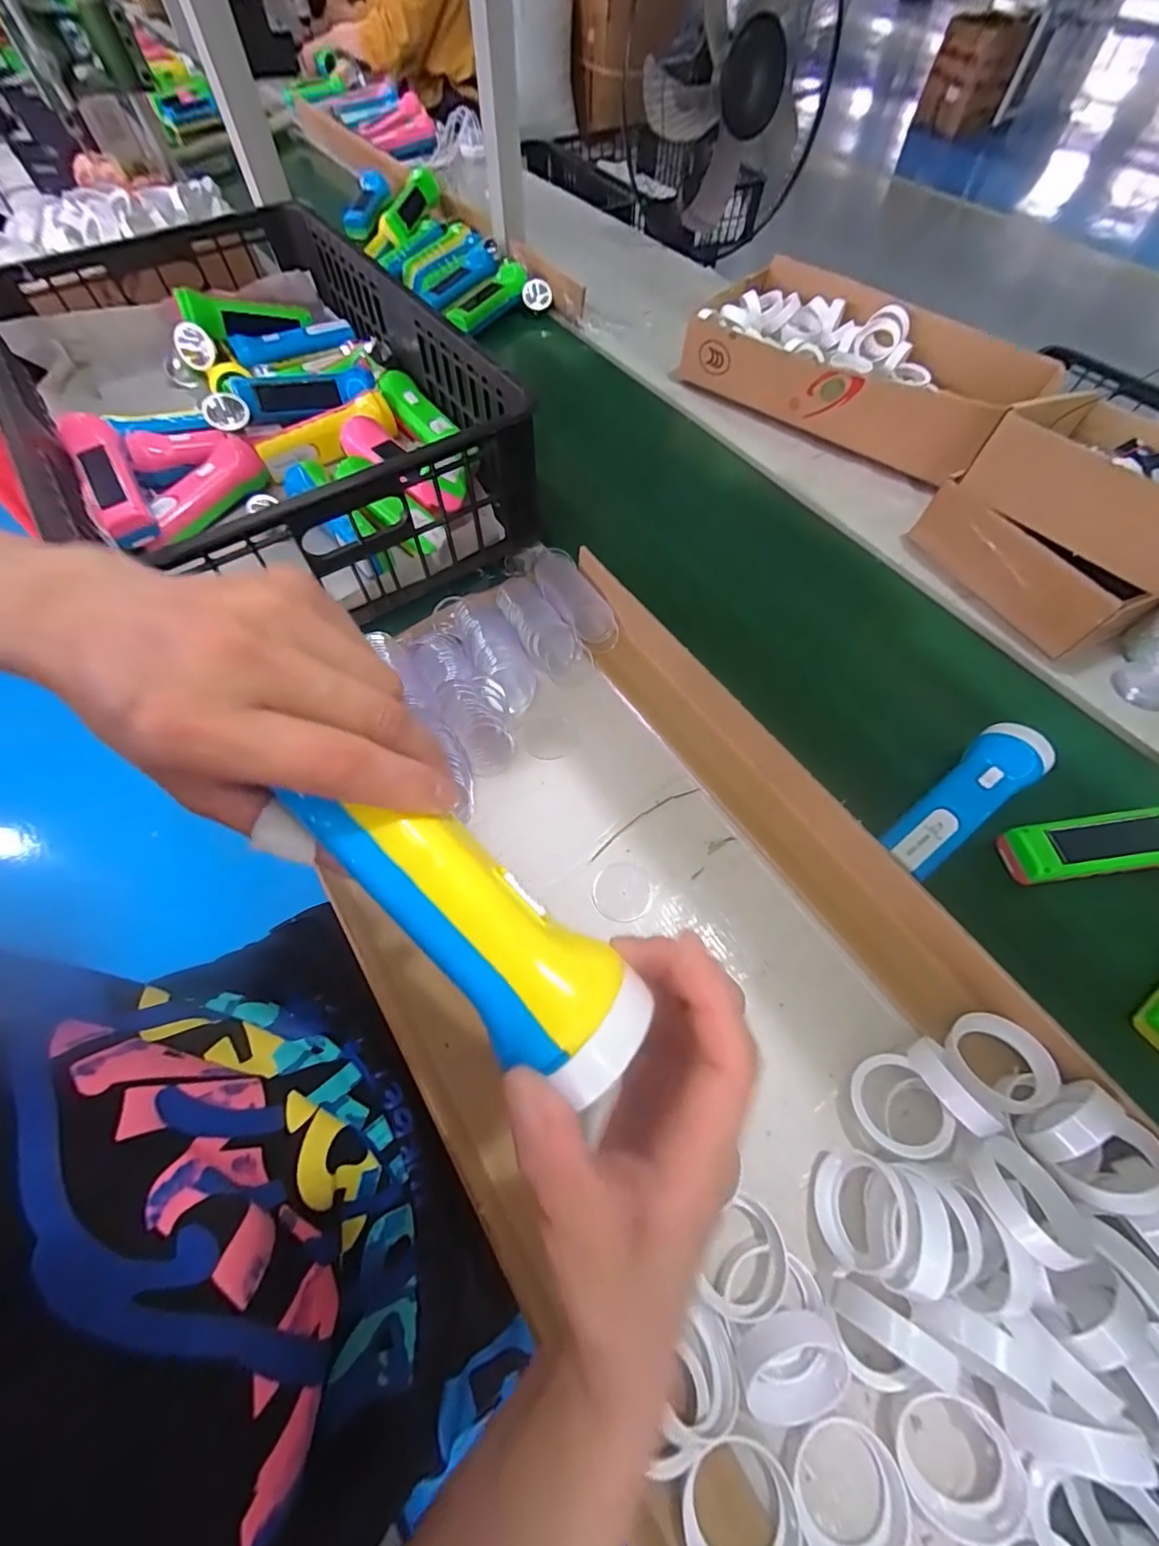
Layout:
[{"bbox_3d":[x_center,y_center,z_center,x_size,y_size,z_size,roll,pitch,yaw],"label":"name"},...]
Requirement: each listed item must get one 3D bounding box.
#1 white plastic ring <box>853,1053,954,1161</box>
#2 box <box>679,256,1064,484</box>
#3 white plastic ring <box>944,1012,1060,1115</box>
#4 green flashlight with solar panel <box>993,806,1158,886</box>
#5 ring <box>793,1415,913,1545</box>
[{"bbox_3d":[0.193,0.203,0.316,0.047,0.013,0.053,-28,42,15],"label":"white plastic ring"},{"bbox_3d":[0.362,-0.531,0.677,0.413,0.089,0.235,39,69,18],"label":"box"},{"bbox_3d":[0.266,0.182,0.328,0.053,0.019,0.053,-25,41,-5],"label":"white plastic ring"},{"bbox_3d":[0.423,0.053,0.398,0.168,0.040,0.048,-7,63,-5],"label":"green flashlight with solar panel"},{"bbox_3d":[0.132,0.353,0.253,0.053,0.015,0.054,0,63,-1],"label":"ring"}]

